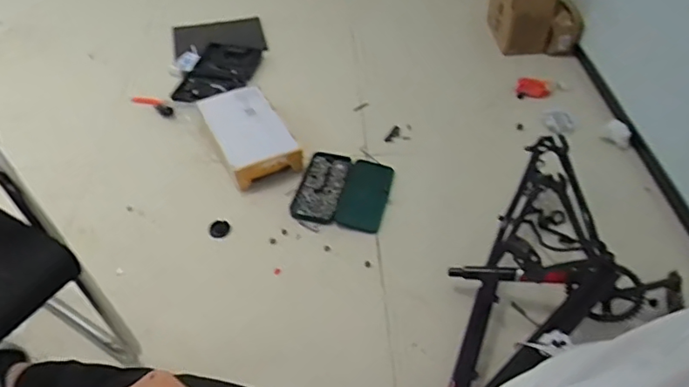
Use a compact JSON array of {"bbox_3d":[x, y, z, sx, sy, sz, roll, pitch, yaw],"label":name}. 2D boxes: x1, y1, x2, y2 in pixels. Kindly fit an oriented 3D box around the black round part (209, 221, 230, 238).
[{"bbox_3d":[-0.328,0.094,1.461,0.049,0.013,0.052,1,47,-1],"label":"black round part"}]

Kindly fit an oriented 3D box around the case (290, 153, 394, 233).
[{"bbox_3d":[-0.003,-0.006,1.548,0.247,0.030,0.266,12,46,12],"label":"case"}]

